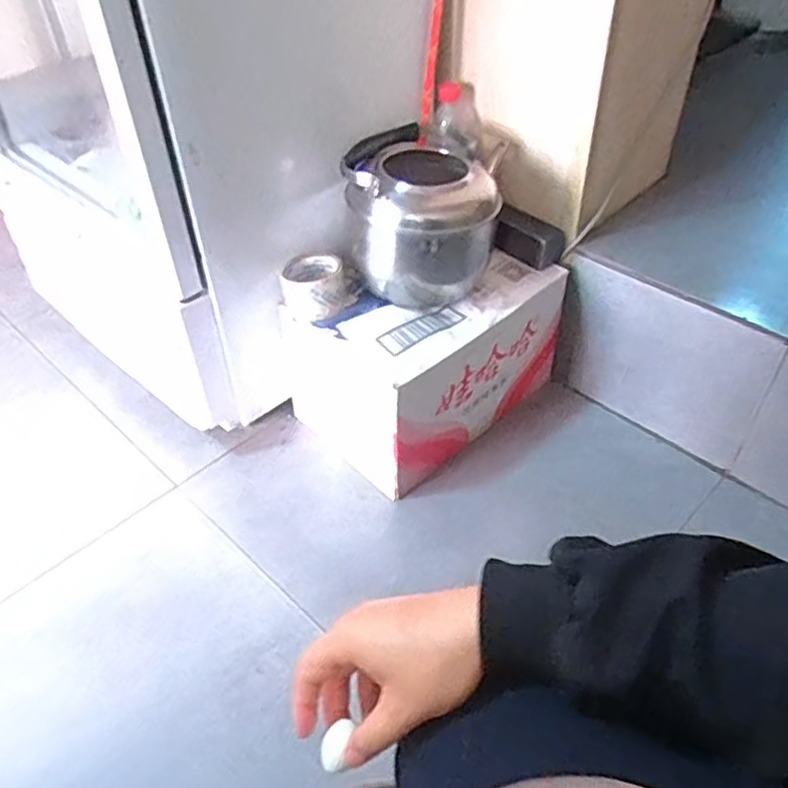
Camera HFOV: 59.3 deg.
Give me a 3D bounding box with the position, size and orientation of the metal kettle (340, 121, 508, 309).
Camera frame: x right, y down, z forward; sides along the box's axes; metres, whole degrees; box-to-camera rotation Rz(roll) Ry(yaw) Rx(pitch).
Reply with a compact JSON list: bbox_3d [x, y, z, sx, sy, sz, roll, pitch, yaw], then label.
[{"bbox_3d":[0.040,-0.264,1.007,0.206,0.169,0.225,-1,44,1],"label":"metal kettle"}]

